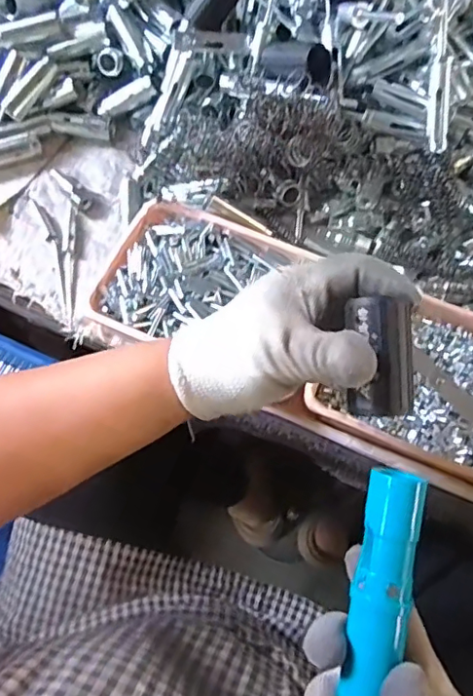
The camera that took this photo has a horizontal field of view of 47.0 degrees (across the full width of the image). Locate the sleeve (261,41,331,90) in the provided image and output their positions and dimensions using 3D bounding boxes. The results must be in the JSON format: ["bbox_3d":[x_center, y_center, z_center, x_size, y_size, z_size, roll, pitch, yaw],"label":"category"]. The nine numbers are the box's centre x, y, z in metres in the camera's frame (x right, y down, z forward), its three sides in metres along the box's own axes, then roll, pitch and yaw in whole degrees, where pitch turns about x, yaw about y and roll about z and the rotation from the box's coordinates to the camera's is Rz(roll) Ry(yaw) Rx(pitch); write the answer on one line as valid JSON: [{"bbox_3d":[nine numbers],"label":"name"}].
[{"bbox_3d":[0.055,-0.265,0.498,0.068,0.033,0.032,34,71,32],"label":"sleeve"}]

